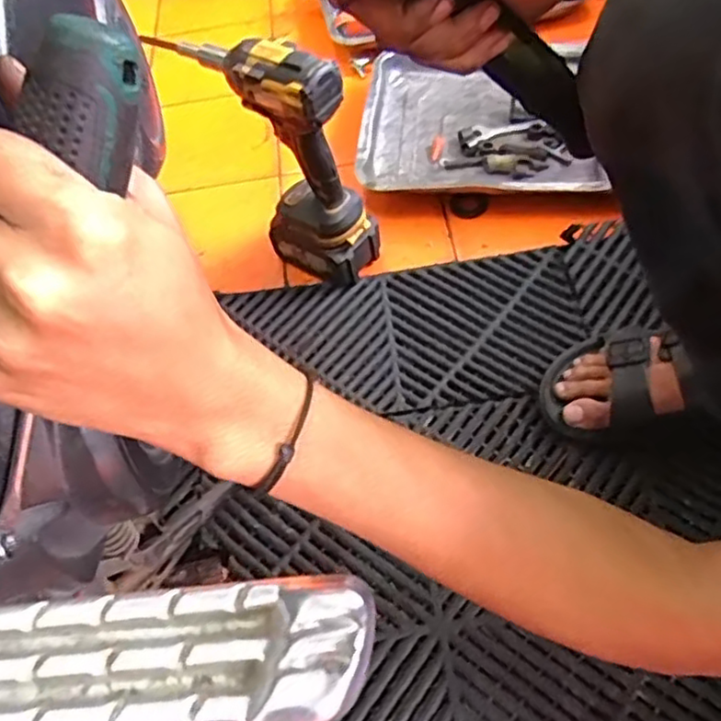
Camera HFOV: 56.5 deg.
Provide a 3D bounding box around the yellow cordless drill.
[{"bbox_3d":[-0.102,-0.224,0.719,0.239,0.261,0.069,29,64,25],"label":"yellow cordless drill"}]

